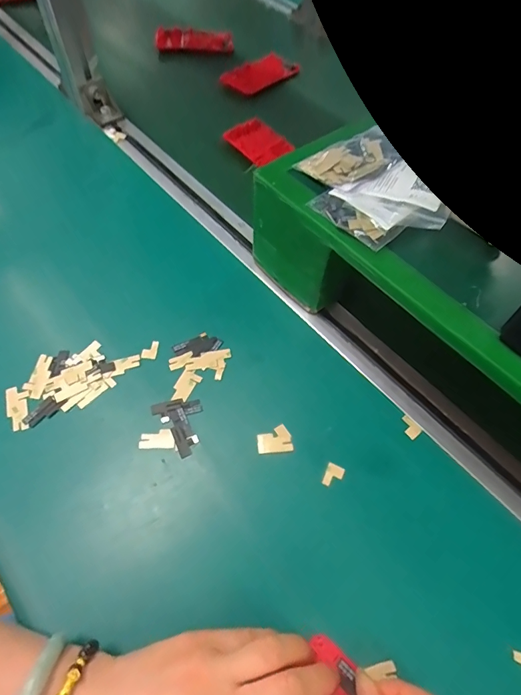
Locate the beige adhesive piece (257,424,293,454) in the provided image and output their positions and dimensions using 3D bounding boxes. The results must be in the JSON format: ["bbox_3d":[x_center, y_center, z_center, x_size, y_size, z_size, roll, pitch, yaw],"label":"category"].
[{"bbox_3d":[0.011,0.073,0.330,0.027,0.004,0.021,-4,60,-4],"label":"beige adhesive piece"}]

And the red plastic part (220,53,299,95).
[{"bbox_3d":[-0.004,-0.405,0.611,0.124,0.023,0.048,-35,66,-20],"label":"red plastic part"}]

